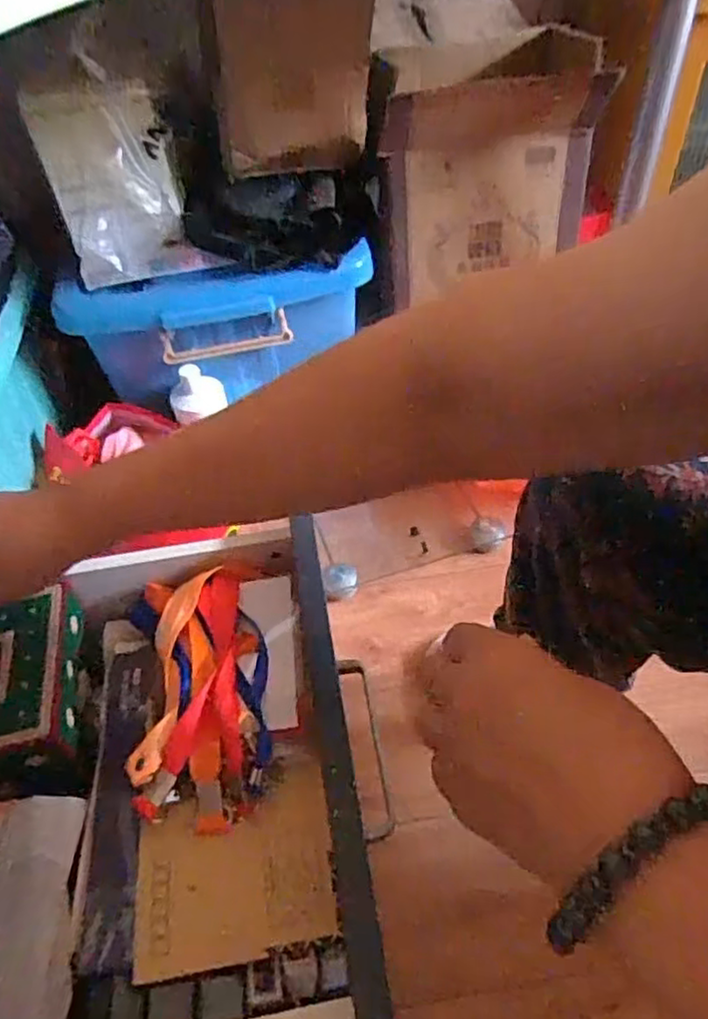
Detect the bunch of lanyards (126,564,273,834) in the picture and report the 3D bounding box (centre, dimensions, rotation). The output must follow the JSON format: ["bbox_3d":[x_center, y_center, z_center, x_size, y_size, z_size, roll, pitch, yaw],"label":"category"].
[{"bbox_3d":[-0.109,0.120,0.474,0.093,0.040,0.193,-14,48,-7],"label":"bunch of lanyards"}]

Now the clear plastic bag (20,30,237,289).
[{"bbox_3d":[-0.278,-0.392,0.812,0.175,0.217,0.054,-19,49,-11],"label":"clear plastic bag"}]

